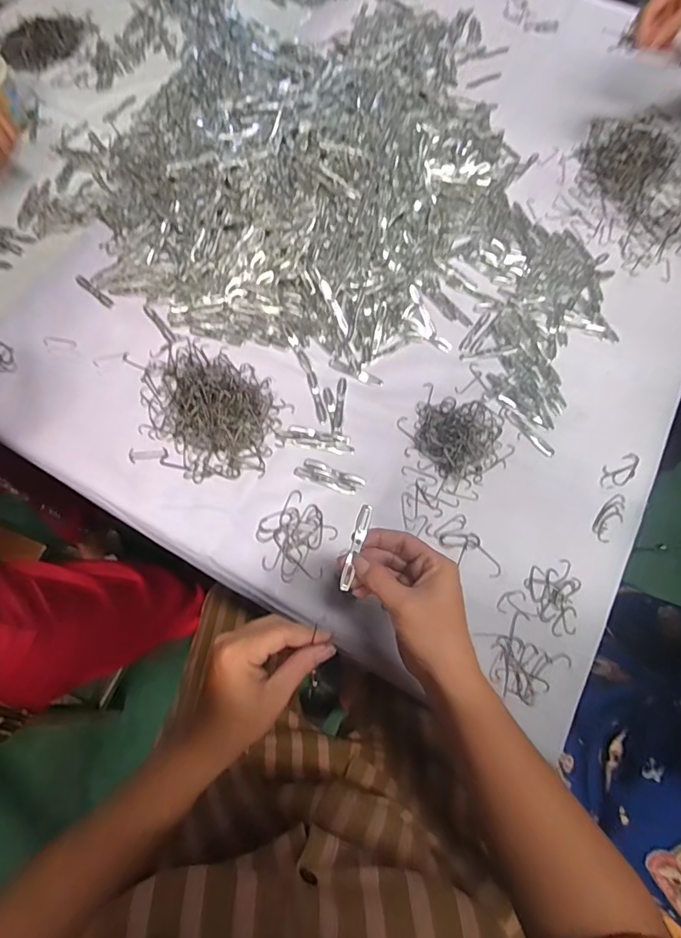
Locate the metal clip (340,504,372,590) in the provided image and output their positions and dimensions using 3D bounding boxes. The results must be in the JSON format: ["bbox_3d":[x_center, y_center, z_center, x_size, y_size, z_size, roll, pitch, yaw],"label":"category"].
[{"bbox_3d":[0.012,0.063,0.385,0.010,0.005,0.070,18,85,4],"label":"metal clip"}]

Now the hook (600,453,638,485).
[{"bbox_3d":[0.314,0.003,0.533,0.050,0.007,0.026,-23,72,-10],"label":"hook"}]

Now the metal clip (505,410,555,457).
[{"bbox_3d":[0.217,-0.041,0.550,0.013,0.004,0.071,-37,75,-14],"label":"metal clip"}]

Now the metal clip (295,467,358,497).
[{"bbox_3d":[-0.017,0.013,0.521,0.071,0.004,0.012,20,70,5],"label":"metal clip"}]

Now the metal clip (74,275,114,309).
[{"bbox_3d":[-0.312,-0.225,0.604,0.064,0.004,0.011,37,73,11],"label":"metal clip"}]

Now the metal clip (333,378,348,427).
[{"bbox_3d":[0.000,-0.079,0.558,0.011,0.004,0.064,6,70,0],"label":"metal clip"}]

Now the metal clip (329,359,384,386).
[{"bbox_3d":[0.018,-0.115,0.575,0.070,0.004,0.014,23,70,6],"label":"metal clip"}]

